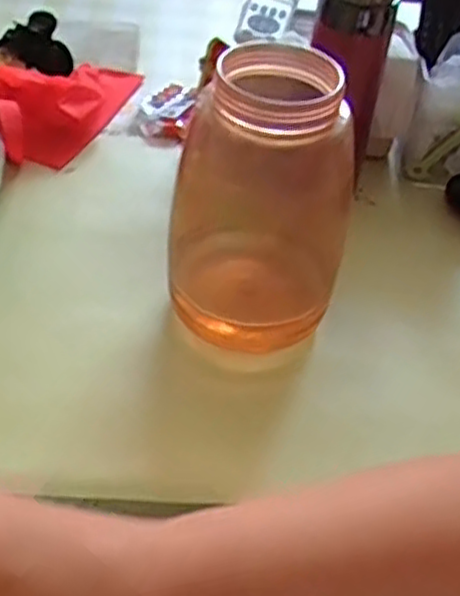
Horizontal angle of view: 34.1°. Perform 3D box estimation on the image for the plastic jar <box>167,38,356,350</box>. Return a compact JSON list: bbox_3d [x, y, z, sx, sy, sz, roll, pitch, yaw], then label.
[{"bbox_3d":[0.020,-0.069,0.522,0.114,0.191,0.140,7,45,2],"label":"plastic jar"}]

